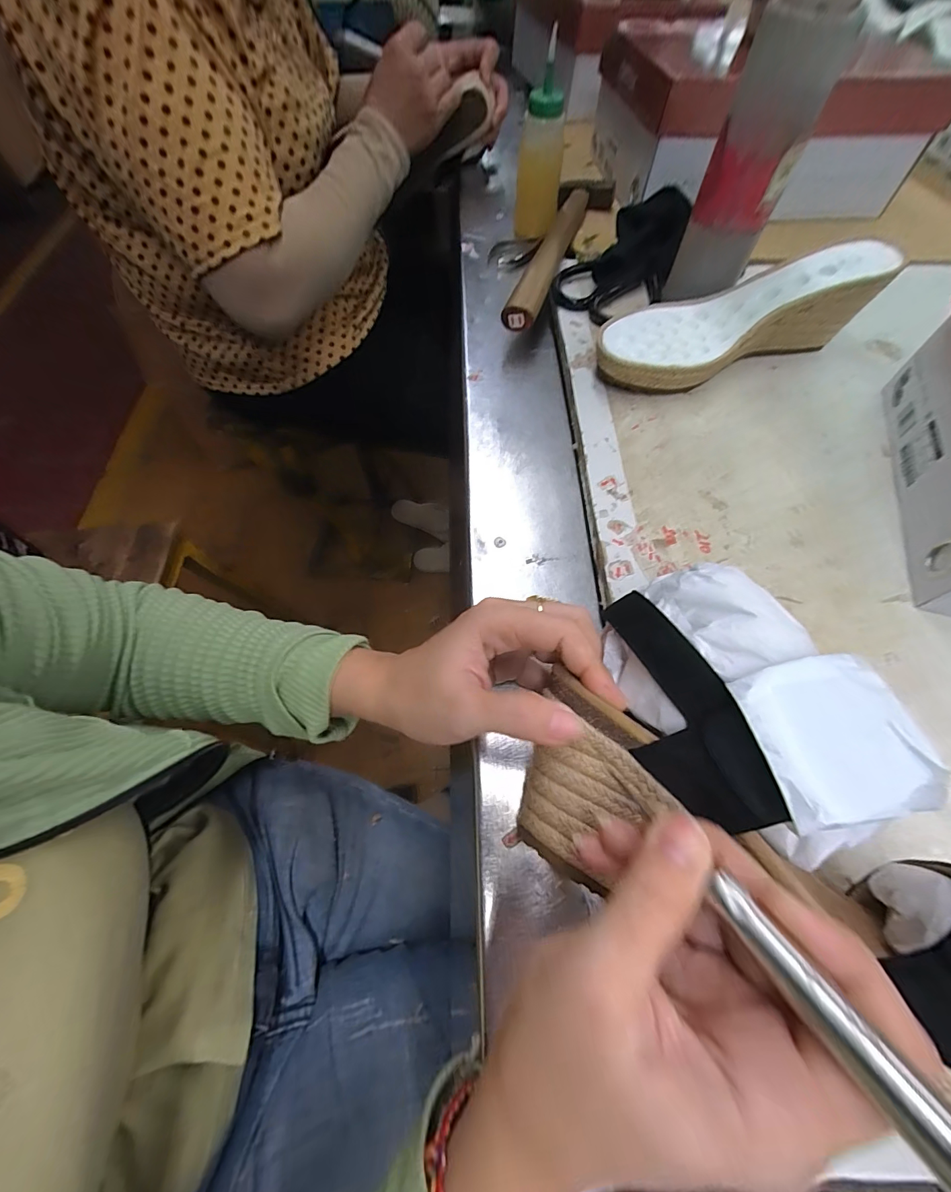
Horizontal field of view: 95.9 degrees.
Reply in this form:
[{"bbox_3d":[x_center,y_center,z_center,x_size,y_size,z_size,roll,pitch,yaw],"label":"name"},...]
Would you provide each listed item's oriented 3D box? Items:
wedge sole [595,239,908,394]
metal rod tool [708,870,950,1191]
[{"bbox_3d":[0.204,-0.229,0.352,0.229,0.058,0.085,-18,64,-8],"label":"wedge sole"},{"bbox_3d":[0.094,0.109,0.090,0.010,0.009,0.096,-28,33,-11],"label":"metal rod tool"}]

